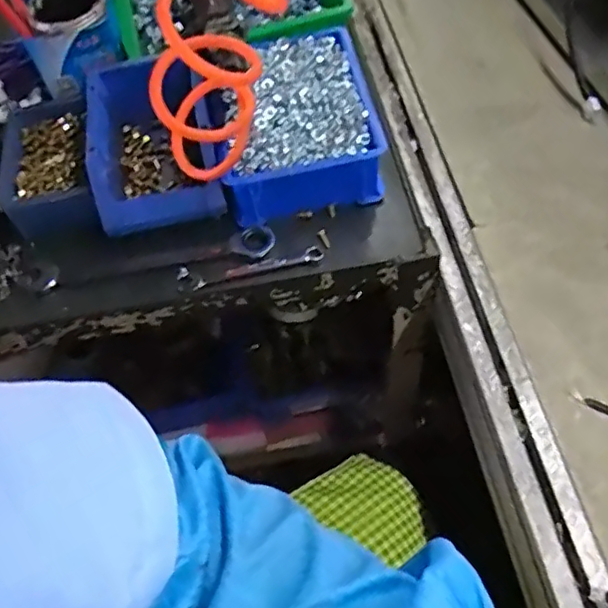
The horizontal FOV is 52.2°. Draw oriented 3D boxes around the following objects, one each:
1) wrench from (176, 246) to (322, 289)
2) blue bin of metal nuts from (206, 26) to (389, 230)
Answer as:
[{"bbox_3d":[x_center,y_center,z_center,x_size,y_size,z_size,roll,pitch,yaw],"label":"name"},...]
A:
[{"bbox_3d":[-0.049,-0.033,0.556,0.130,0.006,0.026,-8,56,0],"label":"wrench"},{"bbox_3d":[-0.012,-0.173,0.605,0.145,0.085,0.180,-12,56,-2],"label":"blue bin of metal nuts"}]

